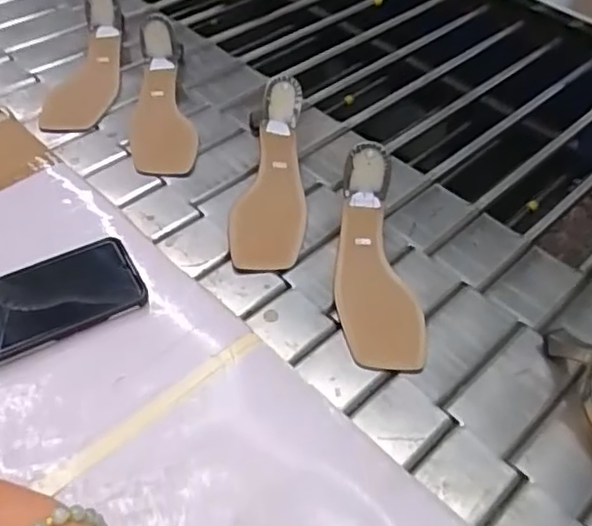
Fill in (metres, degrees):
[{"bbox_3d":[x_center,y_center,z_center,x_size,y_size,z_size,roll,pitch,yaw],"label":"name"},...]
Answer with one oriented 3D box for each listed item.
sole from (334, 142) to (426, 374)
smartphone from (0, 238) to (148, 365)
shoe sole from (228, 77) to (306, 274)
[{"bbox_3d":[0.072,-0.006,0.578,0.072,0.046,0.221,-3,64,-5],"label":"sole"},{"bbox_3d":[-0.206,0.032,0.493,0.162,0.017,0.077,-21,56,-21],"label":"smartphone"},{"bbox_3d":[-0.029,-0.101,0.642,0.076,0.065,0.220,2,50,-1],"label":"shoe sole"}]

